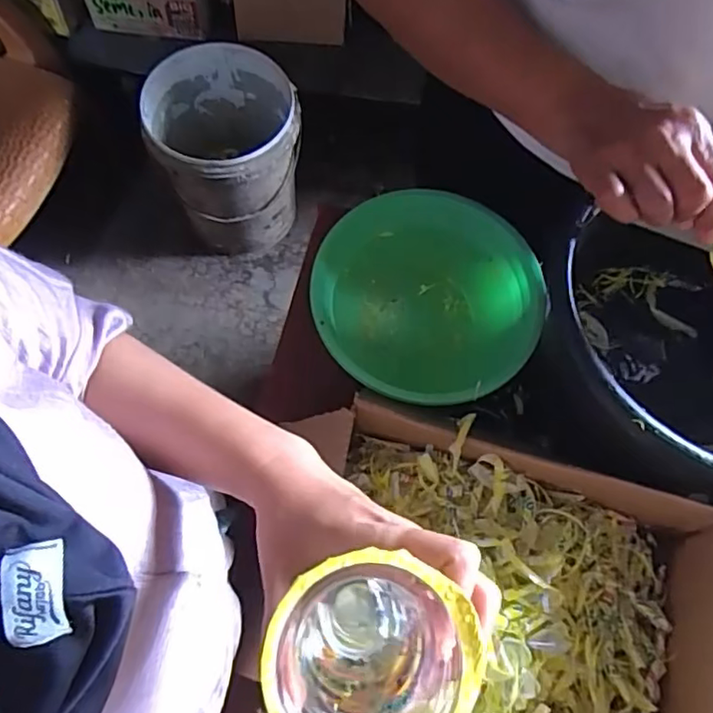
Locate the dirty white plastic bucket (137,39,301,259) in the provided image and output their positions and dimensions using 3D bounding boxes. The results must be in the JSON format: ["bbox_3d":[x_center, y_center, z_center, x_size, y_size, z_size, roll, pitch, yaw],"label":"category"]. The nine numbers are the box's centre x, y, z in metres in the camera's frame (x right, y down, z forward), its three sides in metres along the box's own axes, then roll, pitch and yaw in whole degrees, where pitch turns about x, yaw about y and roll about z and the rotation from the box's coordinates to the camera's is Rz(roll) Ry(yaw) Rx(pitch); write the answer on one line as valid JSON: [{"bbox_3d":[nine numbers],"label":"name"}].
[{"bbox_3d":[-0.281,-0.444,1.325,0.298,0.340,0.316,1,70,-2],"label":"dirty white plastic bucket"}]

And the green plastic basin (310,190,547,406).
[{"bbox_3d":[0.072,-0.056,0.625,0.225,0.066,0.228,1,70,-2],"label":"green plastic basin"}]

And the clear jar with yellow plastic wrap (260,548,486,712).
[{"bbox_3d":[0.003,0.123,0.251,0.072,0.106,0.071,1,70,-2],"label":"clear jar with yellow plastic wrap"}]

